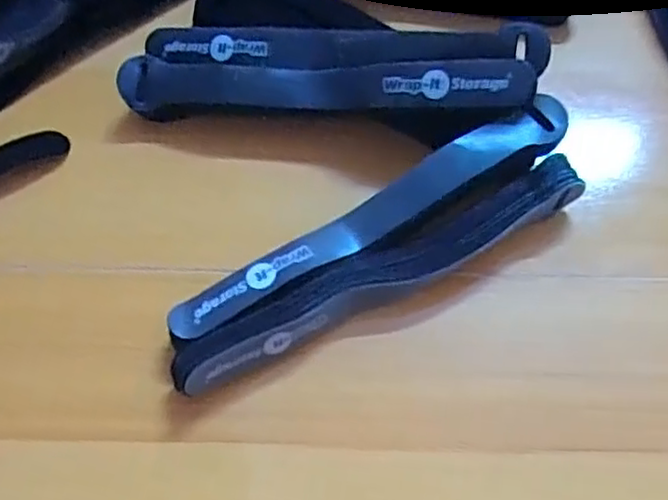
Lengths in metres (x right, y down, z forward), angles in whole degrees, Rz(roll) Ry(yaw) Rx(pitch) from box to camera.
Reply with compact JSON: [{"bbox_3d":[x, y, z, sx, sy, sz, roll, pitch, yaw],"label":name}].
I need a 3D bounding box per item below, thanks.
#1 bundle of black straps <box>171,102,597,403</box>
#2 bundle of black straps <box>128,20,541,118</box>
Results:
[{"bbox_3d":[0.019,-0.002,0.309,0.195,0.041,0.045,-25,65,-12],"label":"bundle of black straps"},{"bbox_3d":[-0.003,-0.085,0.343,0.197,0.051,0.043,8,63,4],"label":"bundle of black straps"}]

